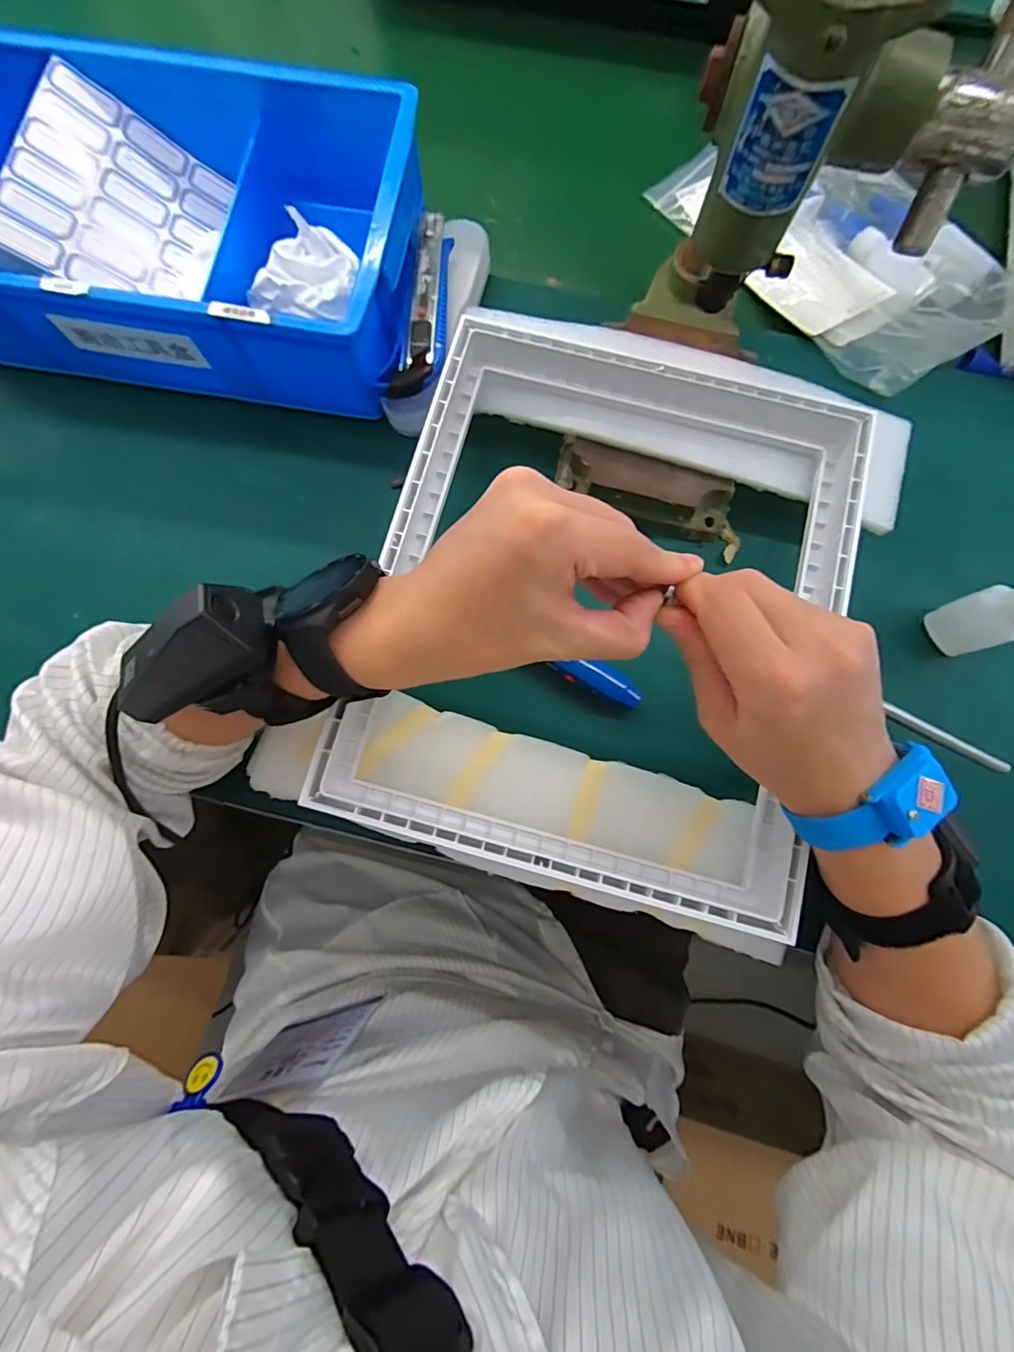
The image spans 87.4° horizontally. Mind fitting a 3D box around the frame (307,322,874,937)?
[{"bbox_3d":[0.062,-0.050,0.327,0.276,0.034,0.346,15,79,3],"label":"frame"}]

